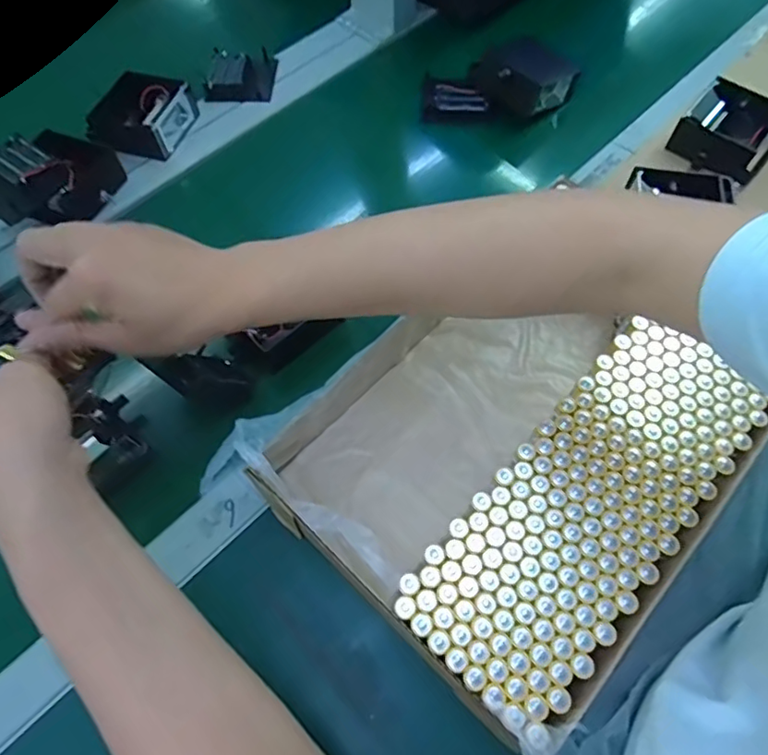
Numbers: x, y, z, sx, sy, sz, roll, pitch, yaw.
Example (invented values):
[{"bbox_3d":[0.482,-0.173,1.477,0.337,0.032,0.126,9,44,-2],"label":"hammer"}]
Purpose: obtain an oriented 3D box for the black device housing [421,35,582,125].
[{"bbox_3d":[0.126,-0.326,0.618,0.162,0.065,0.086,6,61,5],"label":"black device housing"}]

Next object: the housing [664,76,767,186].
[{"bbox_3d":[0.351,-0.251,0.569,0.088,0.037,0.096,37,68,20],"label":"housing"}]

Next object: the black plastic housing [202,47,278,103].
[{"bbox_3d":[-0.169,-0.361,0.661,0.073,0.023,0.088,0,61,2],"label":"black plastic housing"}]

